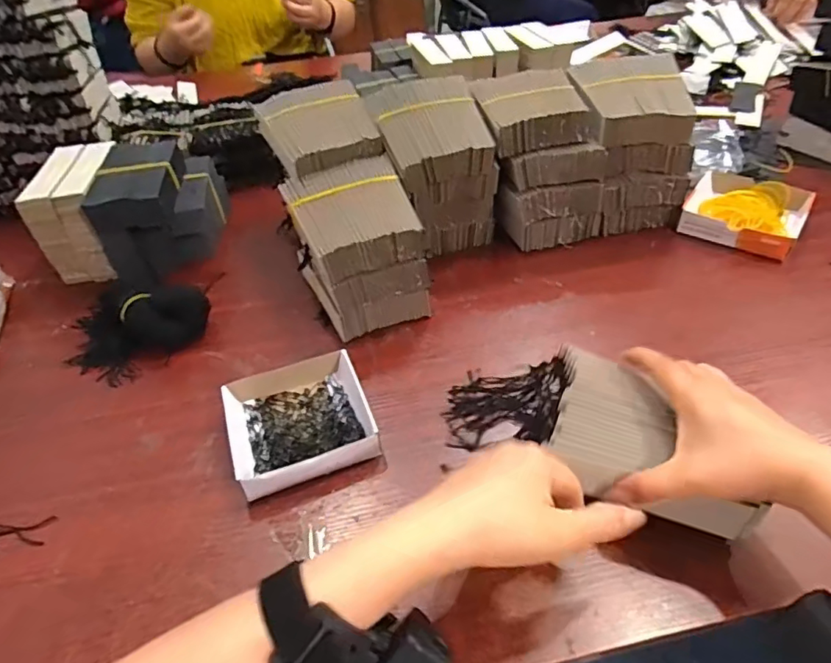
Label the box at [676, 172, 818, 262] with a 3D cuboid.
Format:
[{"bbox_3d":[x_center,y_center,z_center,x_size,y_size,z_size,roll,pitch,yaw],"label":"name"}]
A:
[{"bbox_3d":[0.369,-0.136,0.599,0.114,0.026,0.118,25,51,28],"label":"box"}]

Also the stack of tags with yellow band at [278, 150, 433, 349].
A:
[{"bbox_3d":[-0.058,-0.078,0.505,0.111,0.104,0.124,-16,44,-11],"label":"stack of tags with yellow band"}]

